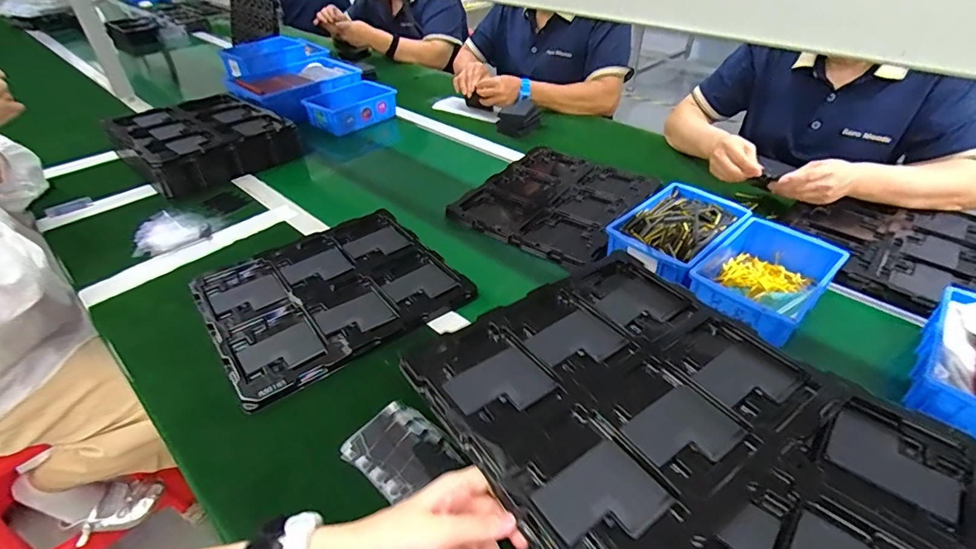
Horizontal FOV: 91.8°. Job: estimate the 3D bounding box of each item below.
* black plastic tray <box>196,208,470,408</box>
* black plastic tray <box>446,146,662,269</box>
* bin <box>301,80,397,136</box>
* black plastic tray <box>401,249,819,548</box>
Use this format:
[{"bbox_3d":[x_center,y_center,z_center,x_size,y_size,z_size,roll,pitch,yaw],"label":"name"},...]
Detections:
[{"bbox_3d":[-0.224,0.020,0.684,0.318,0.018,0.279,-25,46,-27],"label":"black plastic tray"},{"bbox_3d":[0.134,-0.144,0.882,0.286,0.021,0.326,24,45,25],"label":"black plastic tray"},{"bbox_3d":[-0.343,-0.410,1.176,0.133,0.073,0.203,27,47,29],"label":"bin"},{"bbox_3d":[0.121,0.098,0.457,0.317,0.016,0.275,-26,46,-27],"label":"black plastic tray"}]

